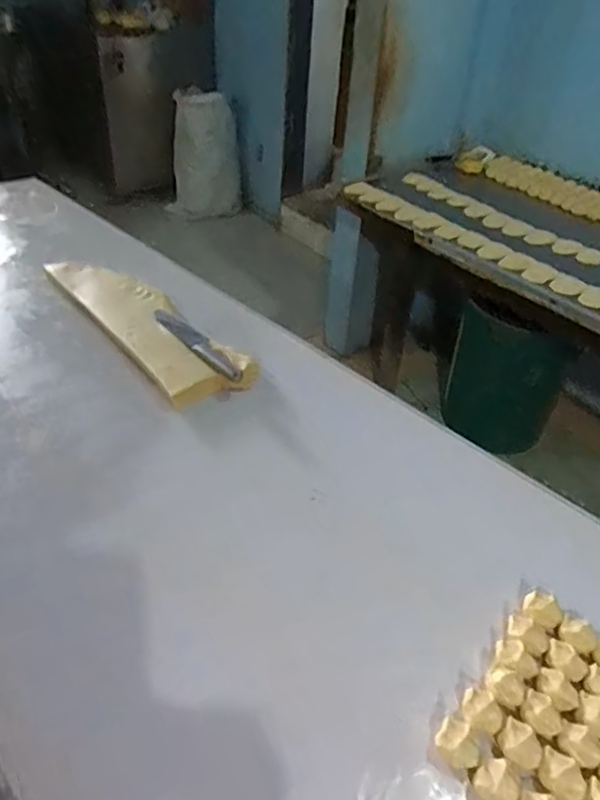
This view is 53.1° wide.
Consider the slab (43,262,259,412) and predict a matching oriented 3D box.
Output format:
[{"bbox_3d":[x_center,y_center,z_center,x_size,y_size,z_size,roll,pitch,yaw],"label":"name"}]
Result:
[{"bbox_3d":[-0.326,-0.163,1.215,0.174,0.044,0.604,-27,49,-33],"label":"slab"}]

